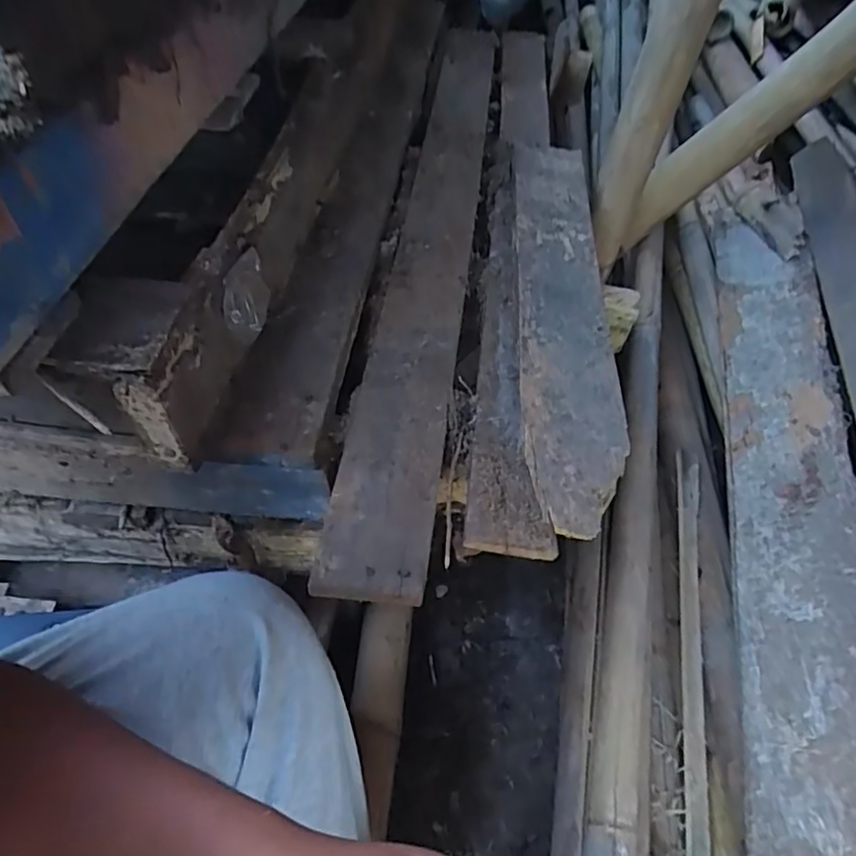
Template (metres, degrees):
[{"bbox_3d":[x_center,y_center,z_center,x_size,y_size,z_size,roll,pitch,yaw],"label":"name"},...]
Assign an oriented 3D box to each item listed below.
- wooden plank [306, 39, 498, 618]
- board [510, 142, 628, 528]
[{"bbox_3d":[0.017,-0.252,0.700,0.085,0.025,0.928,6,51,5],"label":"wooden plank"},{"bbox_3d":[0.130,-0.136,0.604,0.083,0.015,0.540,3,51,3],"label":"board"}]

